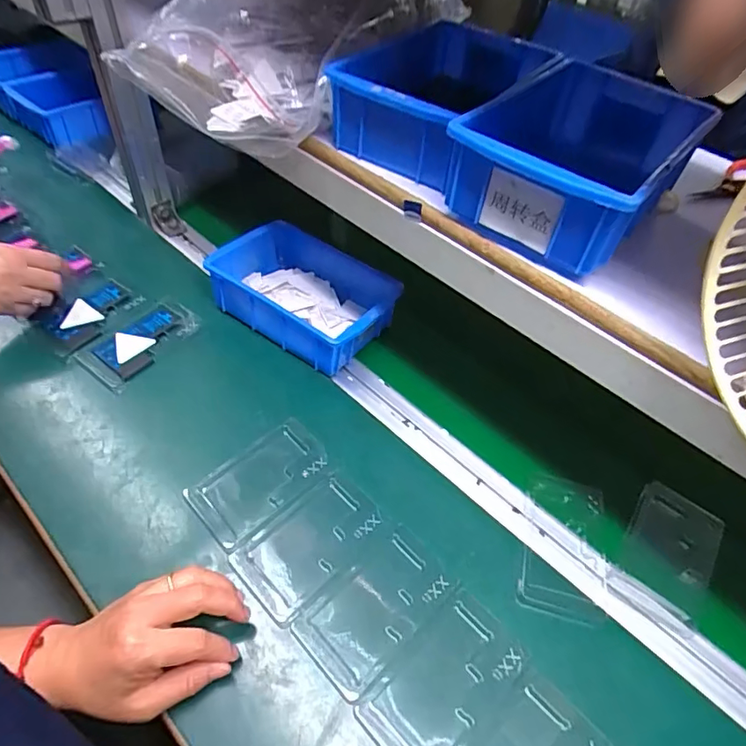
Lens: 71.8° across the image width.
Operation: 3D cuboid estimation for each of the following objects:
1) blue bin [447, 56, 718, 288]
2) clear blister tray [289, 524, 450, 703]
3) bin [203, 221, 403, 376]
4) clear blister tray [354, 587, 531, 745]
[{"bbox_3d":[0.153,-0.159,0.387,0.123,0.067,0.183,34,54,21],"label":"blue bin"},{"bbox_3d":[0.001,0.190,0.424,0.071,0.006,0.123,39,56,24],"label":"clear blister tray"},{"bbox_3d":[-0.077,-0.099,0.616,0.205,0.063,0.149,30,56,19],"label":"bin"},{"bbox_3d":[0.056,0.237,0.393,0.075,0.007,0.124,39,56,24],"label":"clear blister tray"}]

